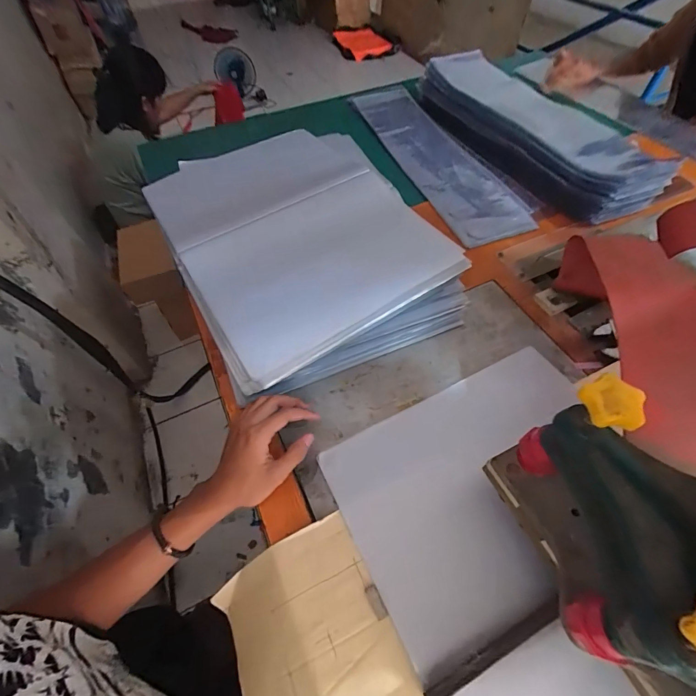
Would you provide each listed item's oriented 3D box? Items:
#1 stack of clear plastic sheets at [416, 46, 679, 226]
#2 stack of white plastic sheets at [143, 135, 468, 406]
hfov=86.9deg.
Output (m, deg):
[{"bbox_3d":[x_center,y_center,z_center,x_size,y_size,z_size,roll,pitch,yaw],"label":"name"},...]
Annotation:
[{"bbox_3d":[0.370,-0.468,0.768,0.189,0.077,0.562,-20,57,-12],"label":"stack of clear plastic sheets"},{"bbox_3d":[-0.092,-0.182,0.589,0.350,0.100,0.503,-27,59,-12],"label":"stack of white plastic sheets"}]

